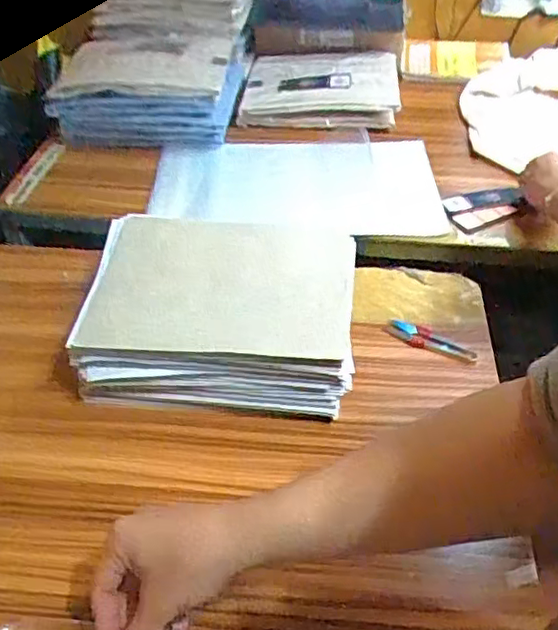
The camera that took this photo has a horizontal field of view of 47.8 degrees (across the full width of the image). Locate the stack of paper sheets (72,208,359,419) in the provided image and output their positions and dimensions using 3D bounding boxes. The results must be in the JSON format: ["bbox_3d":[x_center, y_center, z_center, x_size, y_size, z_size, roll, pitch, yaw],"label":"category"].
[{"bbox_3d":[-0.060,-0.010,0.660,0.258,0.105,0.206,3,44,1],"label":"stack of paper sheets"}]

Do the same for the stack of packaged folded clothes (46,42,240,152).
[{"bbox_3d":[-0.196,-0.336,0.967,0.260,0.084,0.221,4,45,2],"label":"stack of packaged folded clothes"}]

